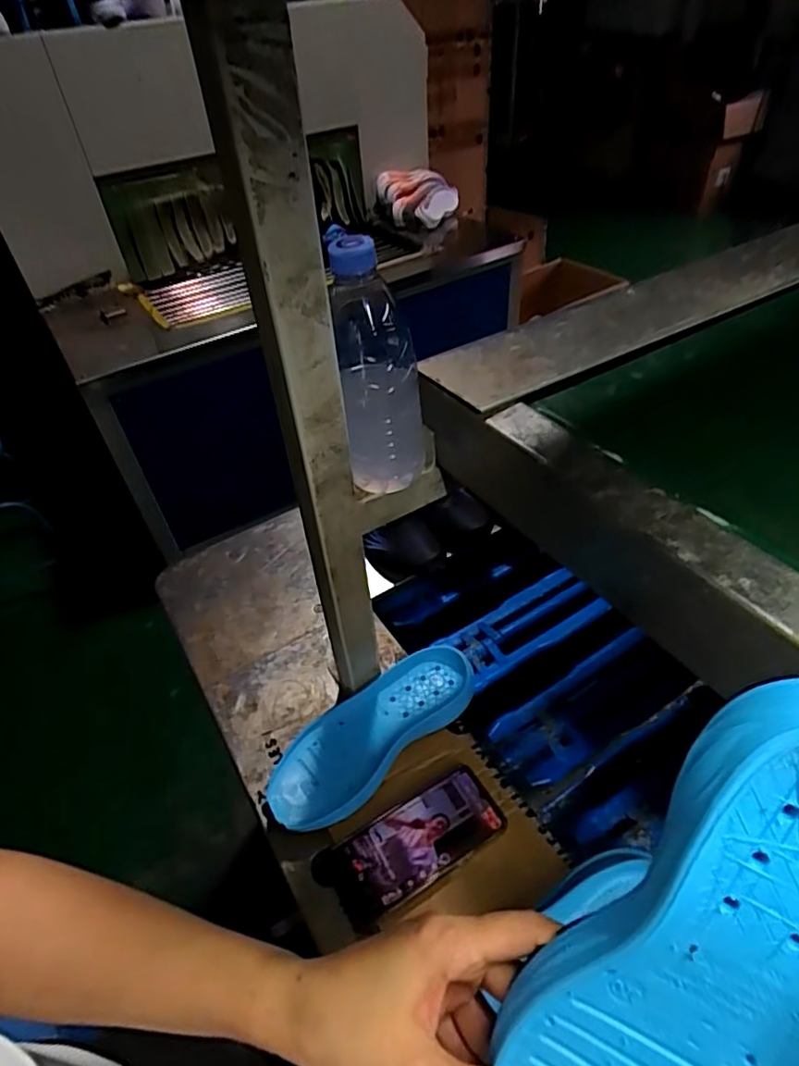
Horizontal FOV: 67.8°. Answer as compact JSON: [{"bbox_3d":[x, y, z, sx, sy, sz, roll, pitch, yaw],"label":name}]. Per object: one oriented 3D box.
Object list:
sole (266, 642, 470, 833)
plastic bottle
[{"bbox_3d":[-0.029,0.218,0.652,0.254,0.038,0.098,-34,49,-25],"label":"sole"},{"bbox_3d":[-0.017,-0.125,0.460,0.062,0.191,0.065,-8,44,0],"label":"plastic bottle"}]

